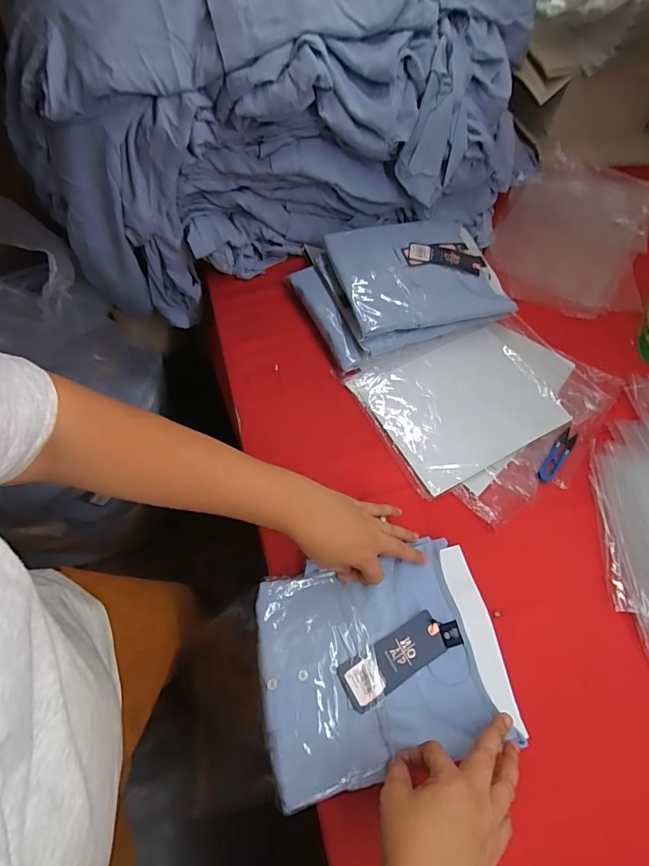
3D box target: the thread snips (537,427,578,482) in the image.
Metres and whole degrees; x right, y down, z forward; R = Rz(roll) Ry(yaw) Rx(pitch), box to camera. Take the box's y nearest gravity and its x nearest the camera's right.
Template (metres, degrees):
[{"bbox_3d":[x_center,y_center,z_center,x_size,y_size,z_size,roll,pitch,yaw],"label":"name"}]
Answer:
[{"bbox_3d":[0.328,0.031,0.590,0.023,0.004,0.096,37,68,17],"label":"thread snips"}]

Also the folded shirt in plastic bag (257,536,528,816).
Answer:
[{"bbox_3d":[0.064,0.243,0.458,0.256,0.036,0.206,-10,63,-6],"label":"folded shirt in plastic bag"}]

